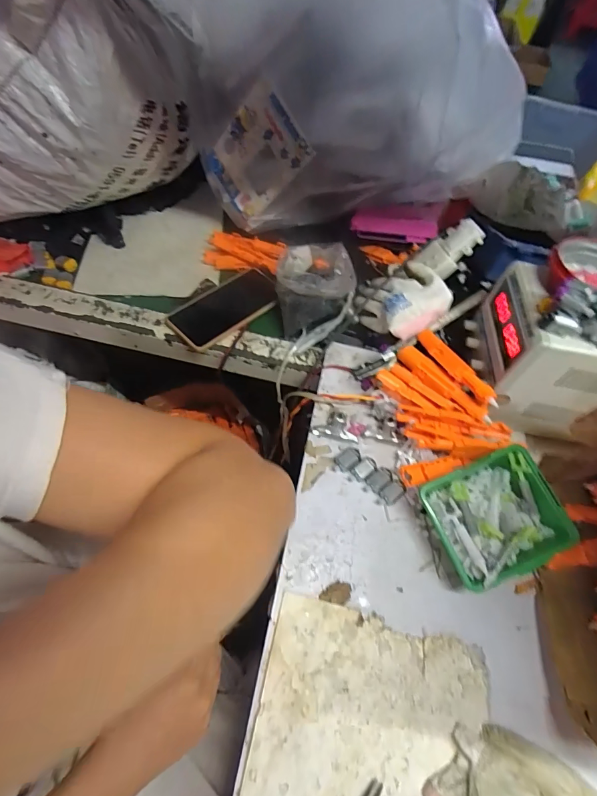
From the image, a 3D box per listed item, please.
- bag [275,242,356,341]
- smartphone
[{"bbox_3d":[0.024,-0.157,0.560,0.101,0.089,0.077,-14,65,-12],"label":"bag"},{"bbox_3d":[-0.106,-0.135,0.581,0.089,0.015,0.166,39,61,24],"label":"smartphone"}]

